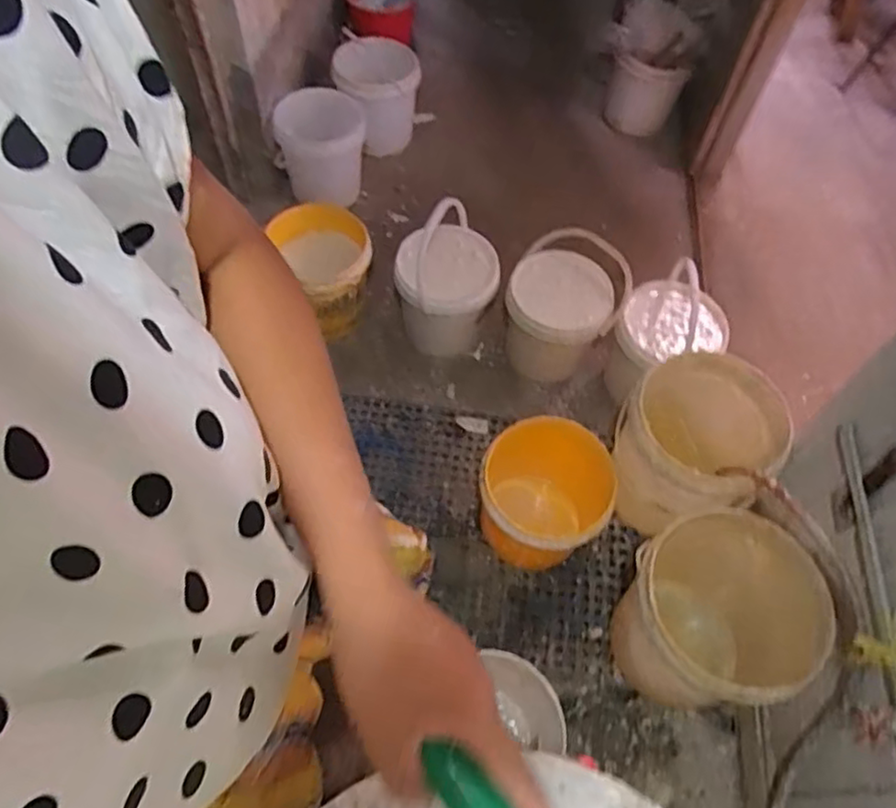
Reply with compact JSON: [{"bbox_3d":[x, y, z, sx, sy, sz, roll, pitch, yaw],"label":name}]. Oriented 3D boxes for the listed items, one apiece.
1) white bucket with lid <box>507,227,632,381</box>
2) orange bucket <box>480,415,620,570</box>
[{"bbox_3d":[0.288,-0.228,1.703,0.274,0.293,0.296,24,60,11],"label":"white bucket with lid"},{"bbox_3d":[0.200,0.208,1.433,0.268,0.274,0.289,37,64,18],"label":"orange bucket"}]

